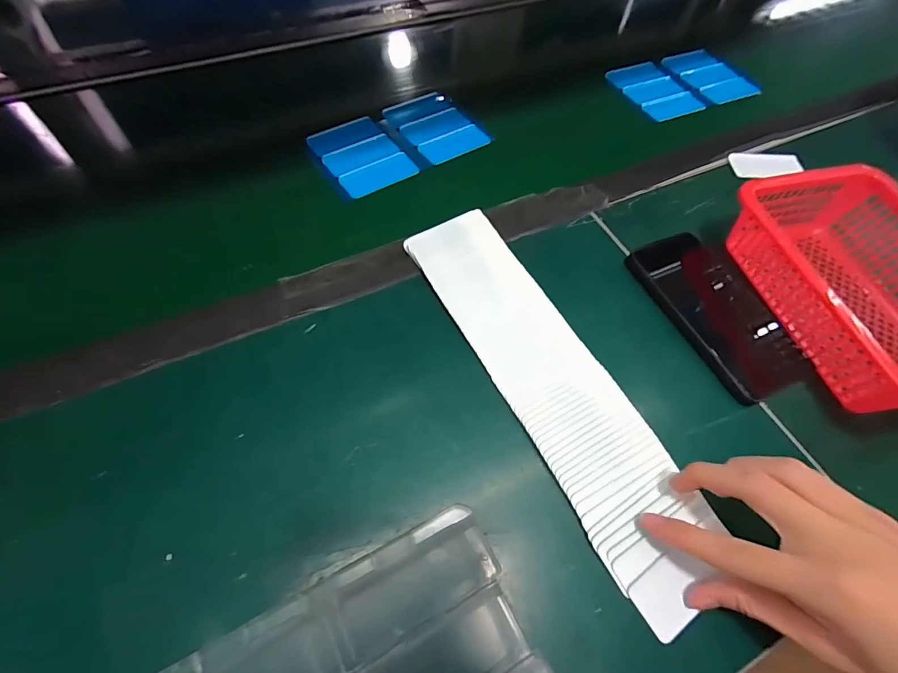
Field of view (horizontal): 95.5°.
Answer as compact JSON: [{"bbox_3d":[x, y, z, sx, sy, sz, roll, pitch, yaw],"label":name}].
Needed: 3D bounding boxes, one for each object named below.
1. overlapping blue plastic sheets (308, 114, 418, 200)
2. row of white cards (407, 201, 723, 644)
[{"bbox_3d":[-0.099,-0.205,0.460,0.083,0.010,0.112,-29,65,-18],"label":"overlapping blue plastic sheets"},{"bbox_3d":[0.077,0.029,0.320,0.086,0.011,0.337,-22,65,-15],"label":"row of white cards"}]

